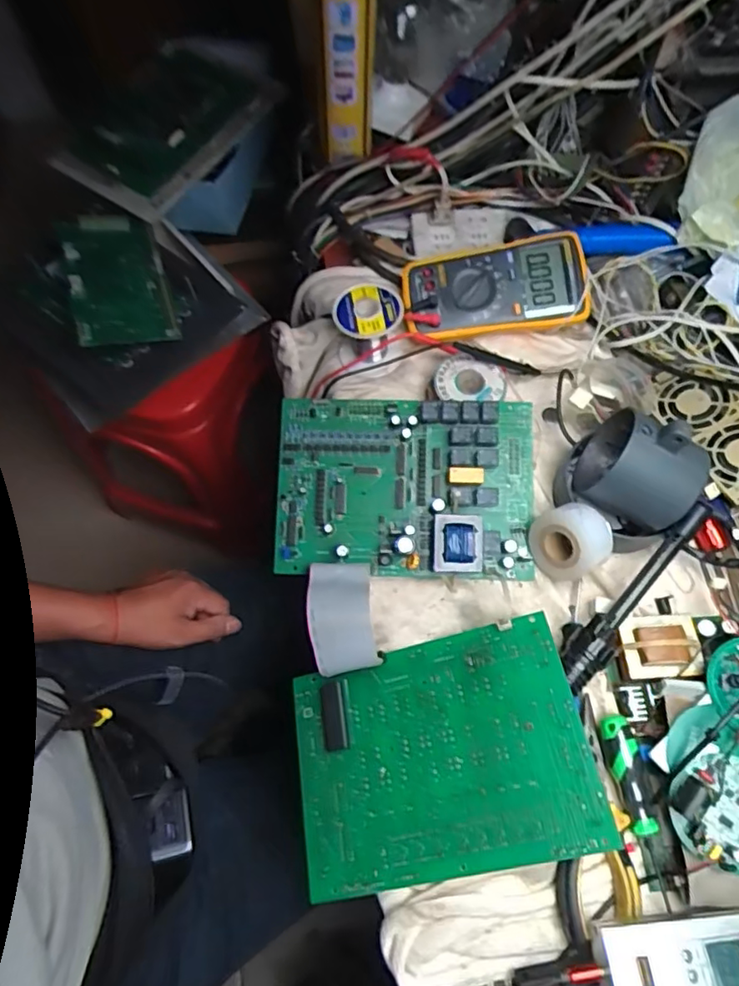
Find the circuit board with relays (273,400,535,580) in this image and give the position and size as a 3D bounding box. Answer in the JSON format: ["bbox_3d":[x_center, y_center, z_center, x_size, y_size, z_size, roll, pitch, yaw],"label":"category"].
[{"bbox_3d":[0.030,-0.006,0.496,0.228,0.047,0.158,1,86,3],"label":"circuit board with relays"}]

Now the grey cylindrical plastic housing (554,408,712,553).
[{"bbox_3d":[0.217,-0.013,0.472,0.077,0.101,0.103,-41,74,-15],"label":"grey cylindrical plastic housing"}]

